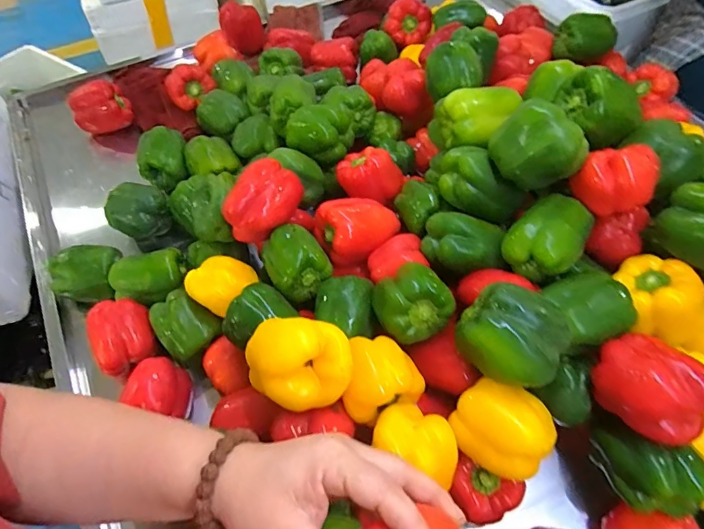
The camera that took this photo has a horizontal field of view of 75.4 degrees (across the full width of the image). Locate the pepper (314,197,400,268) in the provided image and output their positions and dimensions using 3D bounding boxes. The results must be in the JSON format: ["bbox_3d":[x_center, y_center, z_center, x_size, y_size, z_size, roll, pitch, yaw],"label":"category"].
[{"bbox_3d":[0.006,-0.044,0.558,0.097,0.060,0.066,-11,57,-5],"label":"pepper"}]

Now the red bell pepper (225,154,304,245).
[{"bbox_3d":[-0.107,-0.078,0.553,0.071,0.062,0.101,30,62,20],"label":"red bell pepper"}]

